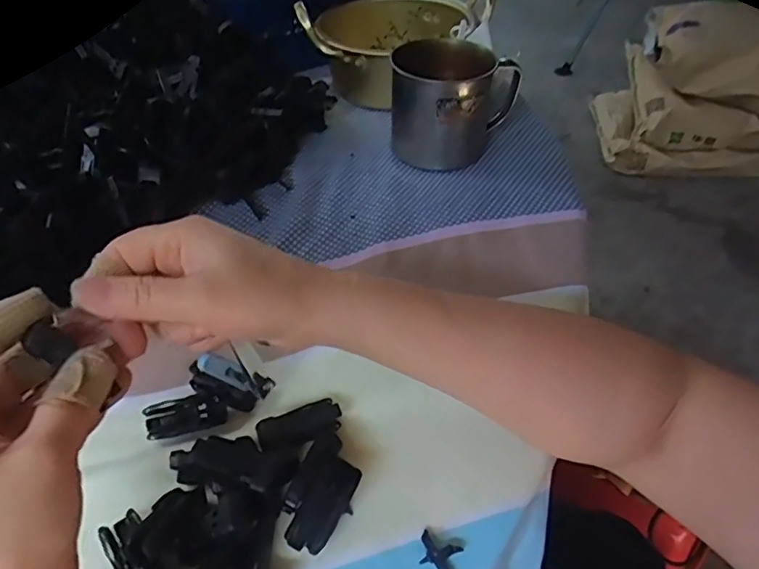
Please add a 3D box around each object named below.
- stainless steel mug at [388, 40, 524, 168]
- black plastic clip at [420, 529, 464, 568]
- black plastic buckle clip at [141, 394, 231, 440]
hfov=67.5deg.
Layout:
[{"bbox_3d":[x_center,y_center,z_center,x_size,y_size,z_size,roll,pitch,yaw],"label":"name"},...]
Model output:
[{"bbox_3d":[0.069,-0.169,0.517,0.079,0.086,0.106,27,52,26],"label":"stainless steel mug"},{"bbox_3d":[0.030,0.134,0.281,0.023,0.005,0.018,17,48,19],"label":"black plastic clip"},{"bbox_3d":[-0.115,0.077,0.336,0.046,0.011,0.022,-15,46,-13],"label":"black plastic buckle clip"}]

